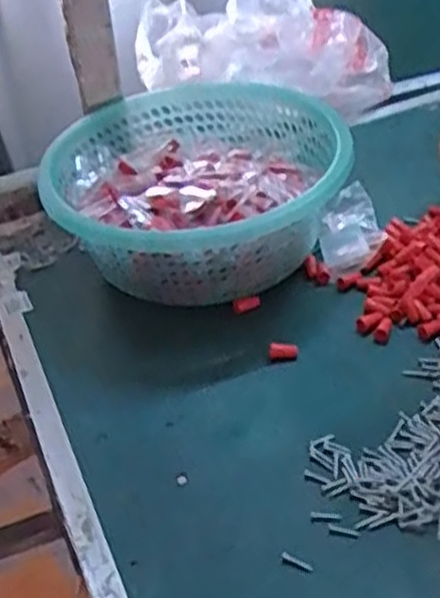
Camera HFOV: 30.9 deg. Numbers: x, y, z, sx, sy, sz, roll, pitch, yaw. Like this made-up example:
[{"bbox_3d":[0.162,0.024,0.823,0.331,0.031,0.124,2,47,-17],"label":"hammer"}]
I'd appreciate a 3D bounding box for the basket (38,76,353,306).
[{"bbox_3d":[-0.019,-0.099,0.756,0.268,0.106,0.266,-7,39,1],"label":"basket"}]

